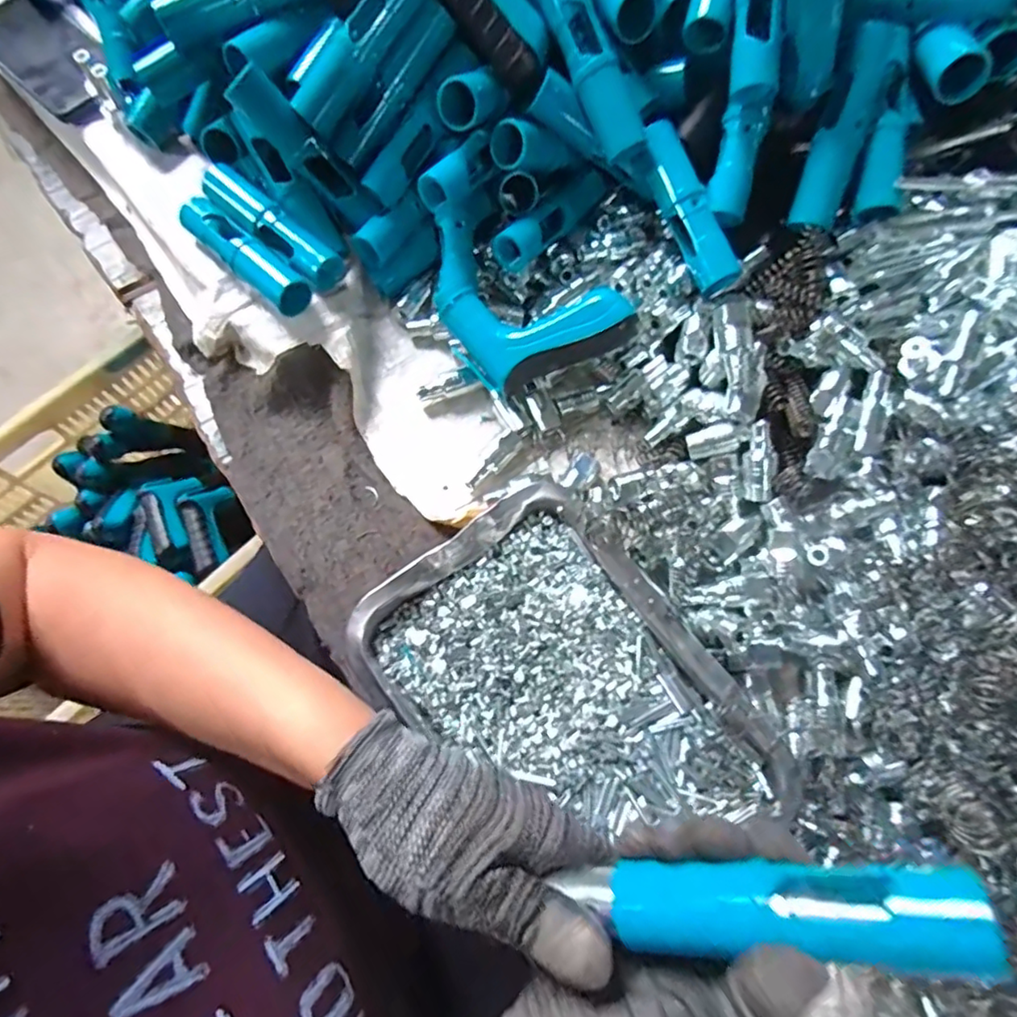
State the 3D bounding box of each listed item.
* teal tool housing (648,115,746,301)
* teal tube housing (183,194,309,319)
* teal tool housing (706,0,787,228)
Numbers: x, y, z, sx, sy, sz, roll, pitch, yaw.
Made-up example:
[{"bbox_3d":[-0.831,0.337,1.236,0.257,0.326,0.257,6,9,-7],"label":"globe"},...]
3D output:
[{"bbox_3d":[0.125,-0.210,0.417,0.028,0.026,0.118,-24,91,-8],"label":"teal tool housing"},{"bbox_3d":[-0.195,-0.187,0.443,0.124,0.035,0.030,39,75,12],"label":"teal tube housing"},{"bbox_3d":[0.161,-0.297,0.387,0.034,0.037,0.198,1,108,0],"label":"teal tool housing"}]

